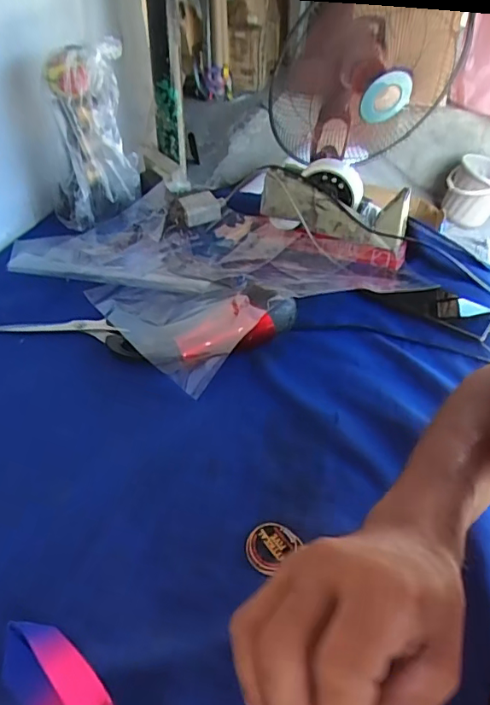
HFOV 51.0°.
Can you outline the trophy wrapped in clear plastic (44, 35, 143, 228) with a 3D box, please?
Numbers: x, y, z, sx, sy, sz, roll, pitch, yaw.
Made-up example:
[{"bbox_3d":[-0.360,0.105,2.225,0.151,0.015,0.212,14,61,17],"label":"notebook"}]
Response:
[{"bbox_3d":[-0.219,-0.304,0.732,0.121,0.234,0.104,-7,45,-9],"label":"trophy wrapped in clear plastic"}]

